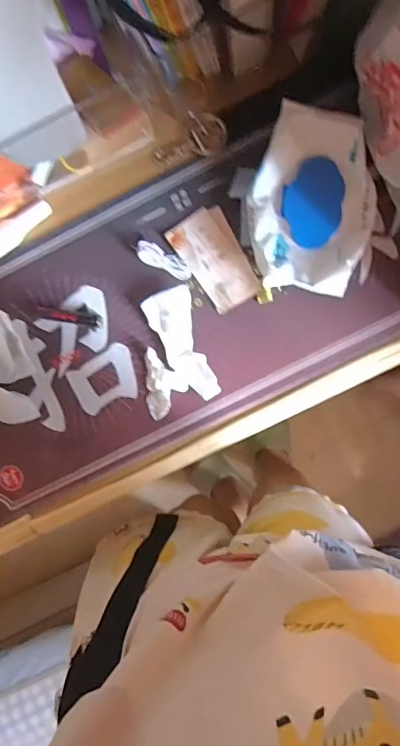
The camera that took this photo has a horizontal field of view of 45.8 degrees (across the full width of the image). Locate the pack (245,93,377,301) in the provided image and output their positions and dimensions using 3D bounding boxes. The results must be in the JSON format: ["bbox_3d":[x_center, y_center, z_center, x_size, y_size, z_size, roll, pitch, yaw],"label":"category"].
[{"bbox_3d":[0.125,-0.185,0.529,0.132,0.055,0.182,11,90,4],"label":"pack"}]

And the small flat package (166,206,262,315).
[{"bbox_3d":[0.020,-0.136,0.565,0.067,0.007,0.119,-33,87,3],"label":"small flat package"}]

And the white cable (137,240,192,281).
[{"bbox_3d":[-0.042,-0.134,0.563,0.069,0.013,0.026,23,91,4],"label":"white cable"}]

